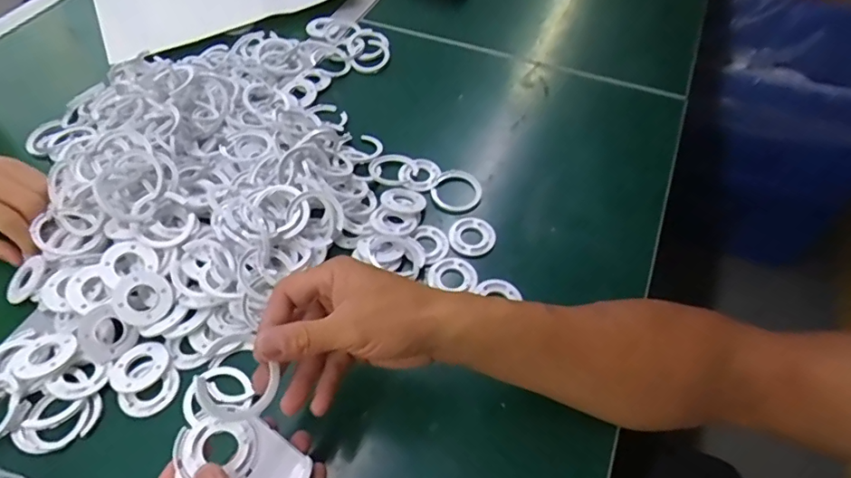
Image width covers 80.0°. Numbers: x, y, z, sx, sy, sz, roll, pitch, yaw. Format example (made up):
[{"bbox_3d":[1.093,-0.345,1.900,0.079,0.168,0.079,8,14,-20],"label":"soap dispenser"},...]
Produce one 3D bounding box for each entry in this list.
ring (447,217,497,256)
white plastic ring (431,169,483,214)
[{"bbox_3d":[0.045,-0.002,0.488,0.044,0.007,0.043,0,53,1],"label":"ring"},{"bbox_3d":[0.031,-0.051,0.518,0.048,0.009,0.046,0,53,1],"label":"white plastic ring"}]

